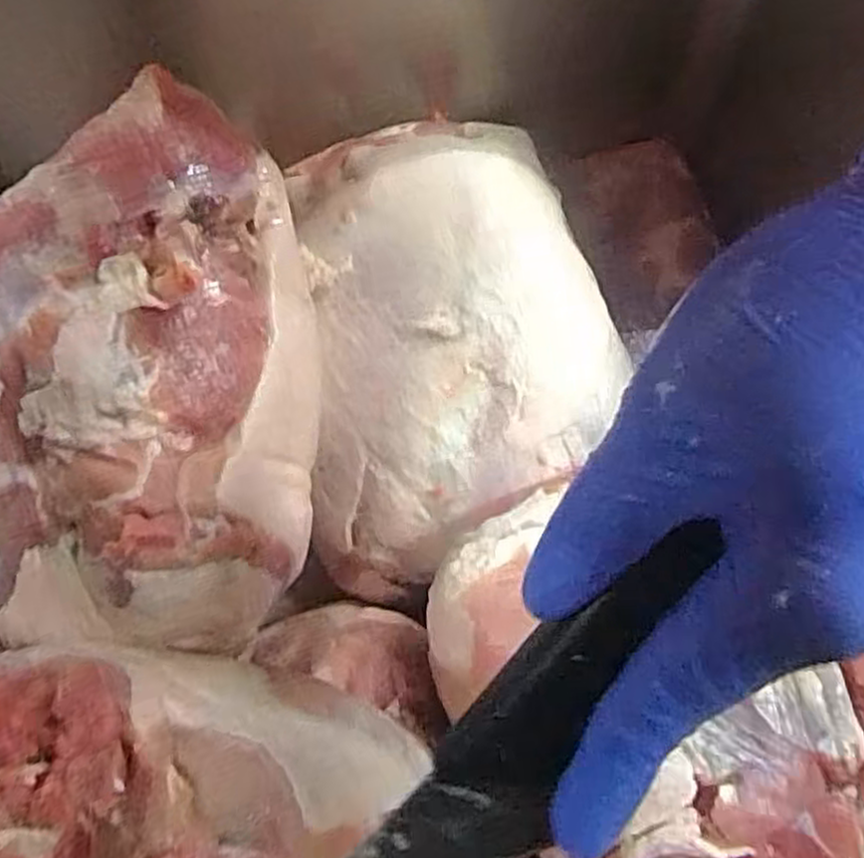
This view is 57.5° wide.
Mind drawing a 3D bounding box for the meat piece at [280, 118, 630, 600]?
[{"bbox_3d":[0.015,-0.066,0.516,0.182,0.100,0.314,-5,71,-3],"label":"meat piece"}]

